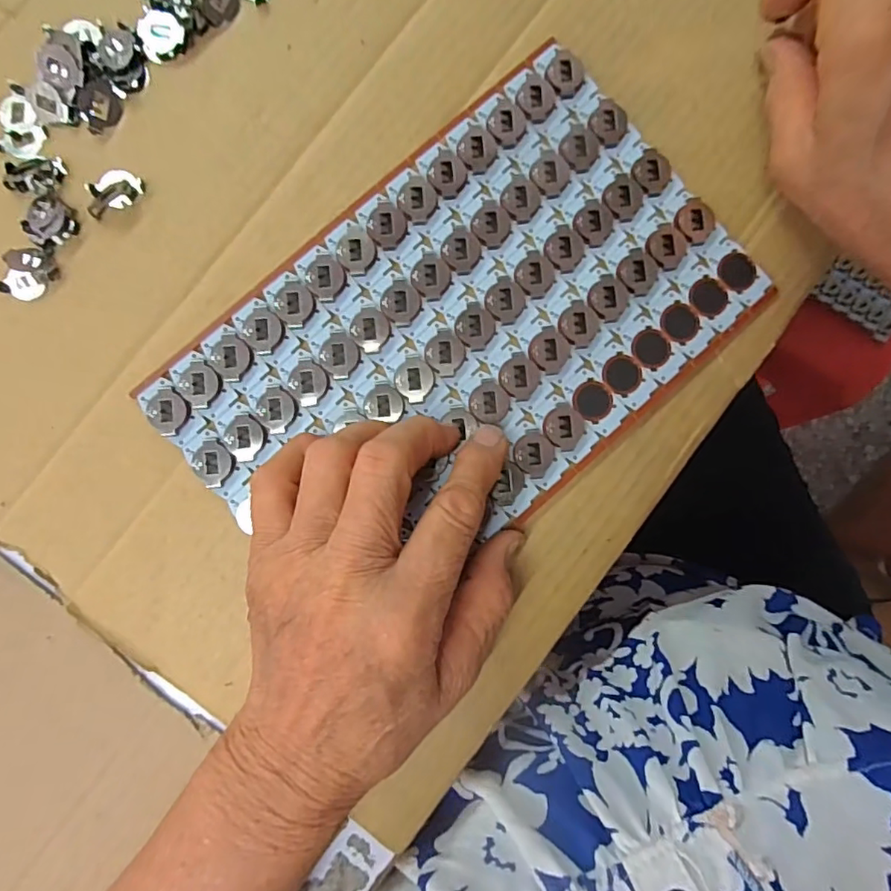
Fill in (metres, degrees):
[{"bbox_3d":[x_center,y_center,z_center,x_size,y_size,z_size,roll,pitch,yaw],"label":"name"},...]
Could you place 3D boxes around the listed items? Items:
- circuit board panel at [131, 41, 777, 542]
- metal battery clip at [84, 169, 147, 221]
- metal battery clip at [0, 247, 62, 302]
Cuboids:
[{"bbox_3d":[0.007,-0.047,0.245,0.240,0.006,0.152,-41,89,-2],"label":"circuit board panel"},{"bbox_3d":[-0.150,-0.114,0.246,0.026,0.004,0.015,-36,89,-2],"label":"metal battery clip"},{"bbox_3d":[-0.184,-0.076,0.242,0.022,0.005,0.023,16,87,0],"label":"metal battery clip"}]

